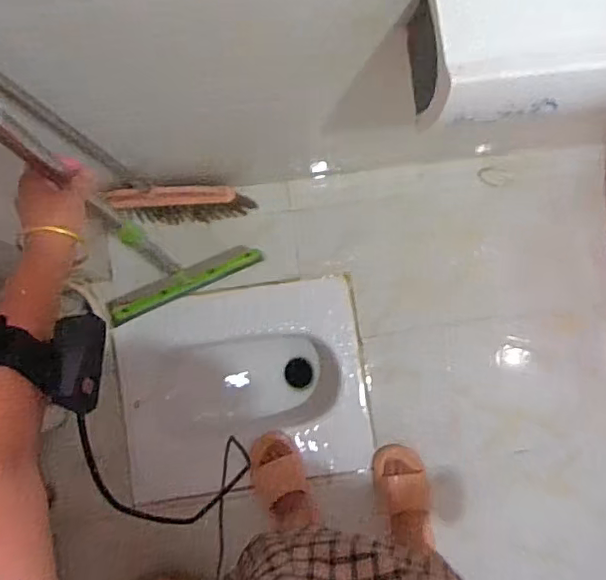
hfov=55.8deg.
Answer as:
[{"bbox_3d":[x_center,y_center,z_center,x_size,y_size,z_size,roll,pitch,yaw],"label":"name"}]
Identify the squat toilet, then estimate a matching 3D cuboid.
[{"bbox_3d":[-0.132,0.211,1.305,0.521,0.225,0.411,-10,88,-5],"label":"squat toilet"}]

